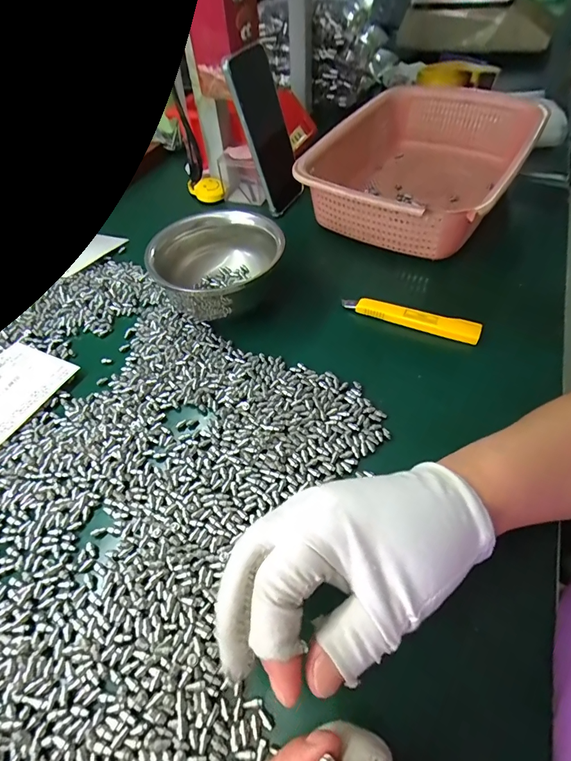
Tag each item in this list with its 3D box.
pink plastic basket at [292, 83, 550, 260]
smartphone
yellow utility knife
[{"bbox_3d":[0.155,-0.265,0.484,0.222,0.075,0.291,25,58,22],"label":"pink plastic basket"},{"bbox_3d":[-0.021,-0.290,0.466,0.068,0.165,0.017,-38,39,-23],"label":"smartphone"},{"bbox_3d":[0.117,-0.061,0.370,0.126,0.012,0.018,19,56,18],"label":"yellow utility knife"}]

